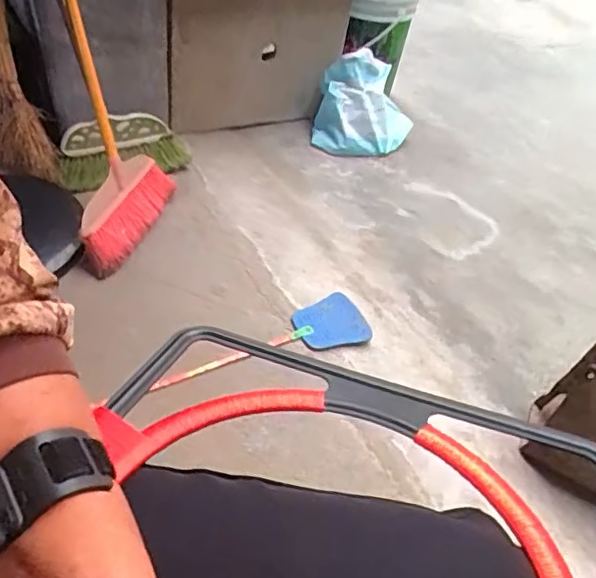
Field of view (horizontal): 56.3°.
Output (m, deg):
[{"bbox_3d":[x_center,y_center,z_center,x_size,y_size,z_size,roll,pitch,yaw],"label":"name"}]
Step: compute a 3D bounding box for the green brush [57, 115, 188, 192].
[{"bbox_3d":[-0.443,-0.349,1.443,0.126,0.178,0.352,34,48,21],"label":"green brush"}]

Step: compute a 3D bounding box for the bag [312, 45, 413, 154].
[{"bbox_3d":[0.230,-0.627,1.854,0.317,0.310,0.205,18,44,7],"label":"bag"}]

